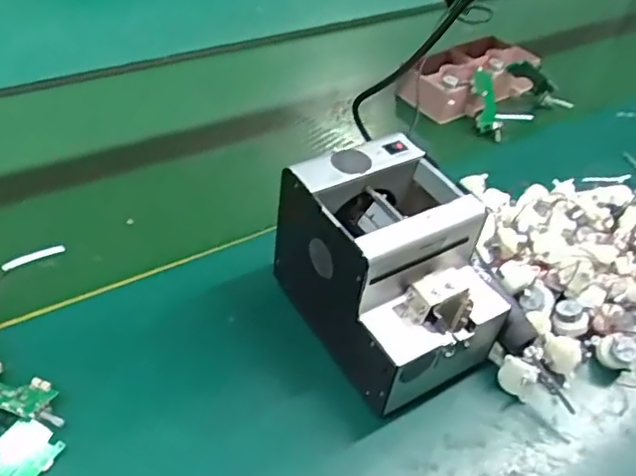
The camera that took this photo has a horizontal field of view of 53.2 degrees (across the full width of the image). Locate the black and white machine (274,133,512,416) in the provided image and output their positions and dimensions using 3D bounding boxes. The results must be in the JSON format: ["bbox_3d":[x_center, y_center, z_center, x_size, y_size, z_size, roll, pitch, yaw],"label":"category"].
[{"bbox_3d":[0.063,0.029,0.560,0.127,0.158,0.173,-20,48,-26],"label":"black and white machine"}]

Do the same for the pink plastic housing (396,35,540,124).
[{"bbox_3d":[0.227,-0.230,0.942,0.212,0.096,0.092,-23,50,-29],"label":"pink plastic housing"}]

